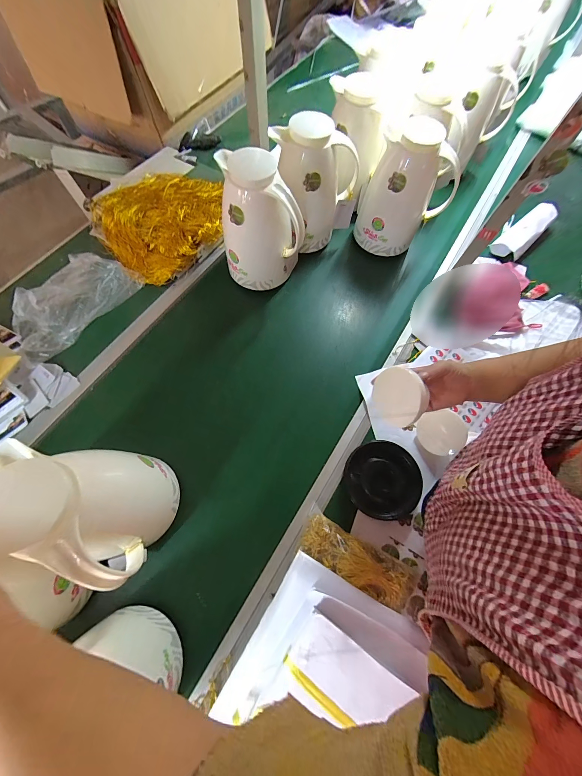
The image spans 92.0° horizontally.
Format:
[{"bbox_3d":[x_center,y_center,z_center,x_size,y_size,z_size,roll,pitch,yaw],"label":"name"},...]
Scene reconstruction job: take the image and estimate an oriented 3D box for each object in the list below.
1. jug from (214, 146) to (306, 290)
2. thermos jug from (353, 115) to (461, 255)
[{"bbox_3d":[-0.068,-0.349,0.624,0.165,0.249,0.135,-9,69,-5],"label":"jug"},{"bbox_3d":[0.265,-0.463,0.676,0.160,0.241,0.142,-28,71,-12],"label":"thermos jug"}]

